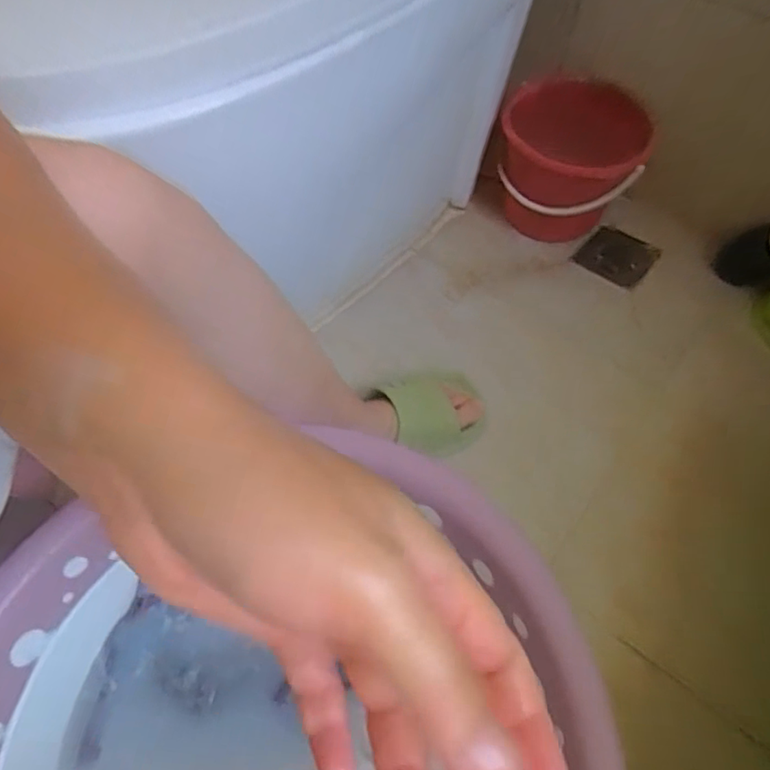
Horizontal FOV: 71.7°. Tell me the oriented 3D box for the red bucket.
[{"bbox_3d":[0.261,-0.314,0.797,0.186,0.190,0.186,0,60,0],"label":"red bucket"}]

